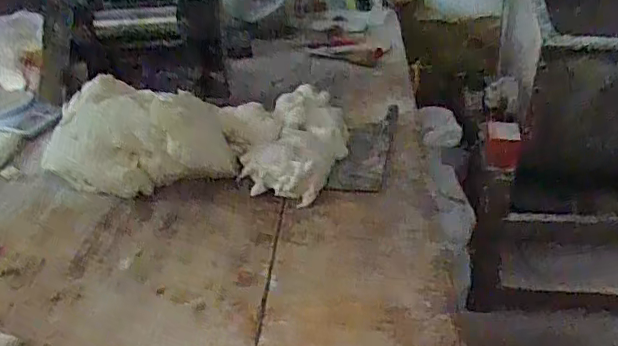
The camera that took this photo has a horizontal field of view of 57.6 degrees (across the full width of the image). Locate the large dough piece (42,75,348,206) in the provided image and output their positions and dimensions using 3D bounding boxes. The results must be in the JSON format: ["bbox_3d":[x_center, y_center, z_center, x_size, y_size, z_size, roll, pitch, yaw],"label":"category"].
[{"bbox_3d":[-0.215,-0.069,0.989,0.538,0.125,0.260,3,30,12],"label":"large dough piece"}]

